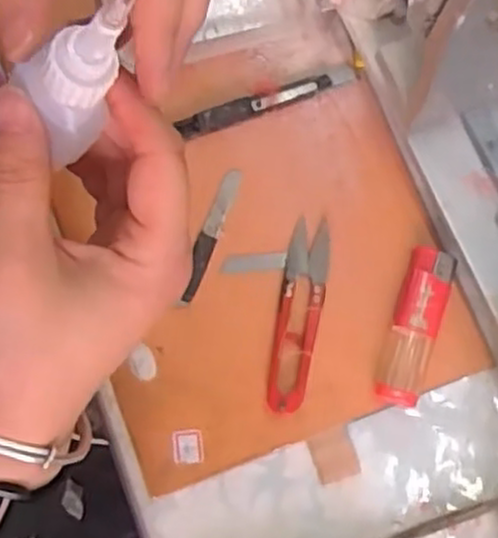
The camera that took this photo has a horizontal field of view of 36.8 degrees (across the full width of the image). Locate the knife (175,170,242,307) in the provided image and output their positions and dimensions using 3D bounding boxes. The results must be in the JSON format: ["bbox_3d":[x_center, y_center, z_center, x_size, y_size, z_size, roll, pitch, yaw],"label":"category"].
[{"bbox_3d":[-0.021,-0.017,0.397,0.010,0.005,0.078,20,77,3],"label":"knife"}]

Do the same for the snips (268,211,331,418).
[{"bbox_3d":[0.026,0.023,0.385,0.022,0.006,0.101,11,77,1],"label":"snips"}]

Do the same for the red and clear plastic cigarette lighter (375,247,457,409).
[{"bbox_3d":[0.085,0.029,0.382,0.024,0.008,0.083,19,77,3],"label":"red and clear plastic cigarette lighter"}]

